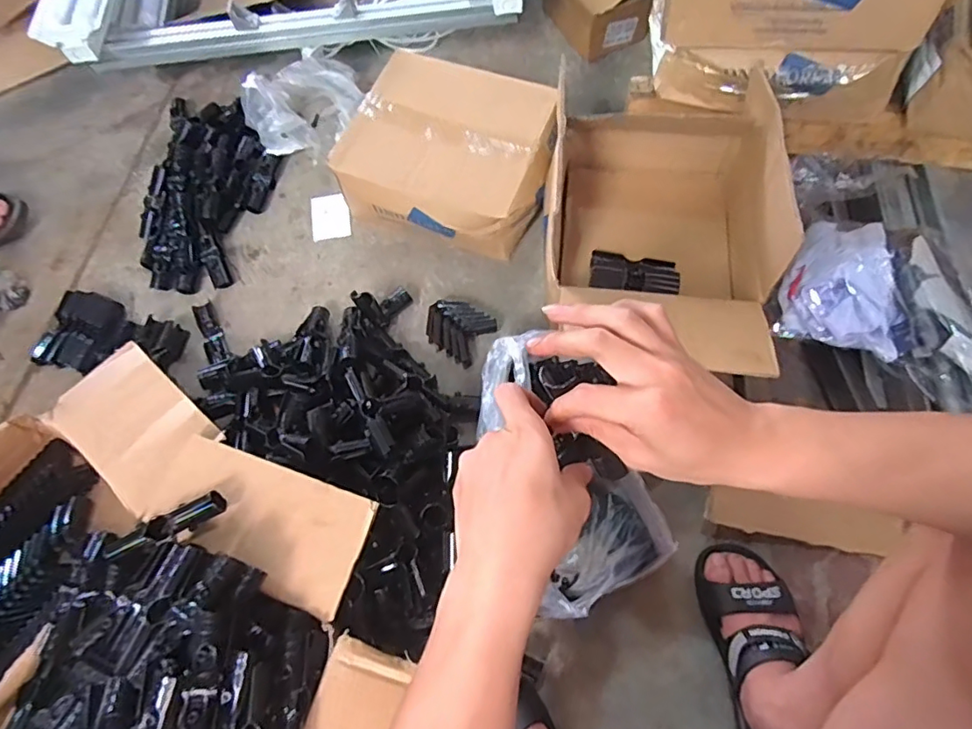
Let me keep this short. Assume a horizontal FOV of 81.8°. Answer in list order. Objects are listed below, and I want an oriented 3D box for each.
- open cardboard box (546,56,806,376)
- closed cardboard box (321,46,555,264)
[{"bbox_3d":[0.242,-0.193,0.809,0.290,0.251,0.466,6,66,5],"label":"open cardboard box"},{"bbox_3d":[-0.058,-0.353,0.965,0.339,0.155,0.292,15,67,9],"label":"closed cardboard box"}]

